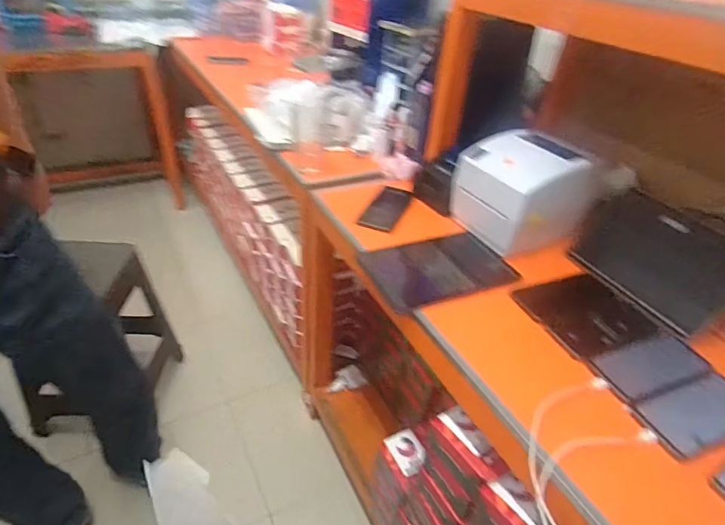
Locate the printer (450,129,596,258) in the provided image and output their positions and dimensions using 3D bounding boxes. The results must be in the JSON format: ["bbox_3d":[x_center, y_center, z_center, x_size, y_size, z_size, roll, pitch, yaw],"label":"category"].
[{"bbox_3d":[0.309,-0.138,0.870,0.204,0.167,0.176,-13,40,-23],"label":"printer"}]

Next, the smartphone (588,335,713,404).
[{"bbox_3d":[0.412,0.143,0.648,0.175,0.015,0.092,-10,39,-20],"label":"smartphone"}]

